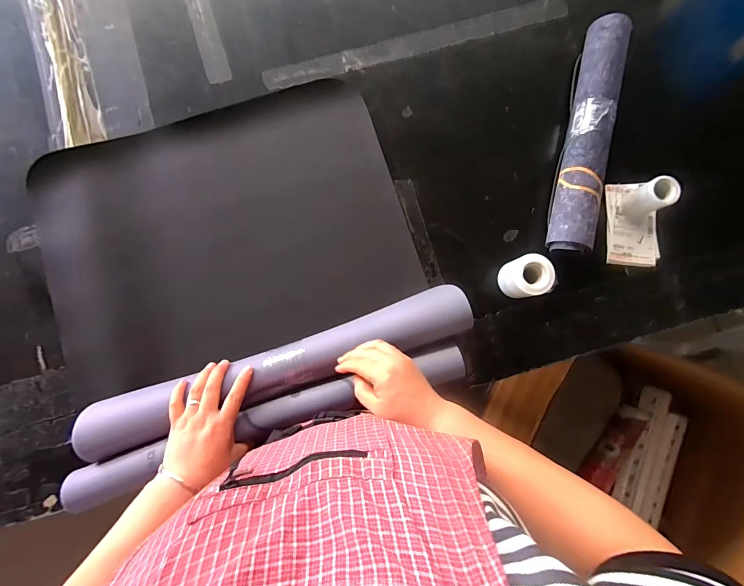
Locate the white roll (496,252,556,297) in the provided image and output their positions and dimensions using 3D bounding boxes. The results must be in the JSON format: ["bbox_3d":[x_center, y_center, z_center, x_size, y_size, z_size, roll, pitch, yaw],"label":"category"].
[{"bbox_3d":[0.240,-0.025,0.539,0.060,0.066,0.062,0,84,-2],"label":"white roll"}]

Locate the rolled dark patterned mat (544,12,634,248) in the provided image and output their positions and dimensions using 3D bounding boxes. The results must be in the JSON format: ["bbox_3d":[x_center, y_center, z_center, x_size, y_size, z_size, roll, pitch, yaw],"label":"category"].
[{"bbox_3d":[0.354,-0.258,0.566,0.064,0.064,0.391,13,84,-1],"label":"rolled dark patterned mat"}]

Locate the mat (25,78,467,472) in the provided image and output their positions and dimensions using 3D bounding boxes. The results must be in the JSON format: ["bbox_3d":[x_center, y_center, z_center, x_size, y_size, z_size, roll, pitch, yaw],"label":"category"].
[{"bbox_3d":[-0.220,-0.064,0.558,0.579,0.087,0.484,-17,85,-4],"label":"mat"}]

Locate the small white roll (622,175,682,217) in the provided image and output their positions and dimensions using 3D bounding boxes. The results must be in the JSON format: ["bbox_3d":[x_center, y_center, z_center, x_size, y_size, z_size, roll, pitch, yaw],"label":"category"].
[{"bbox_3d":[0.455,-0.156,0.564,0.050,0.070,0.047,0,84,-2],"label":"small white roll"}]

